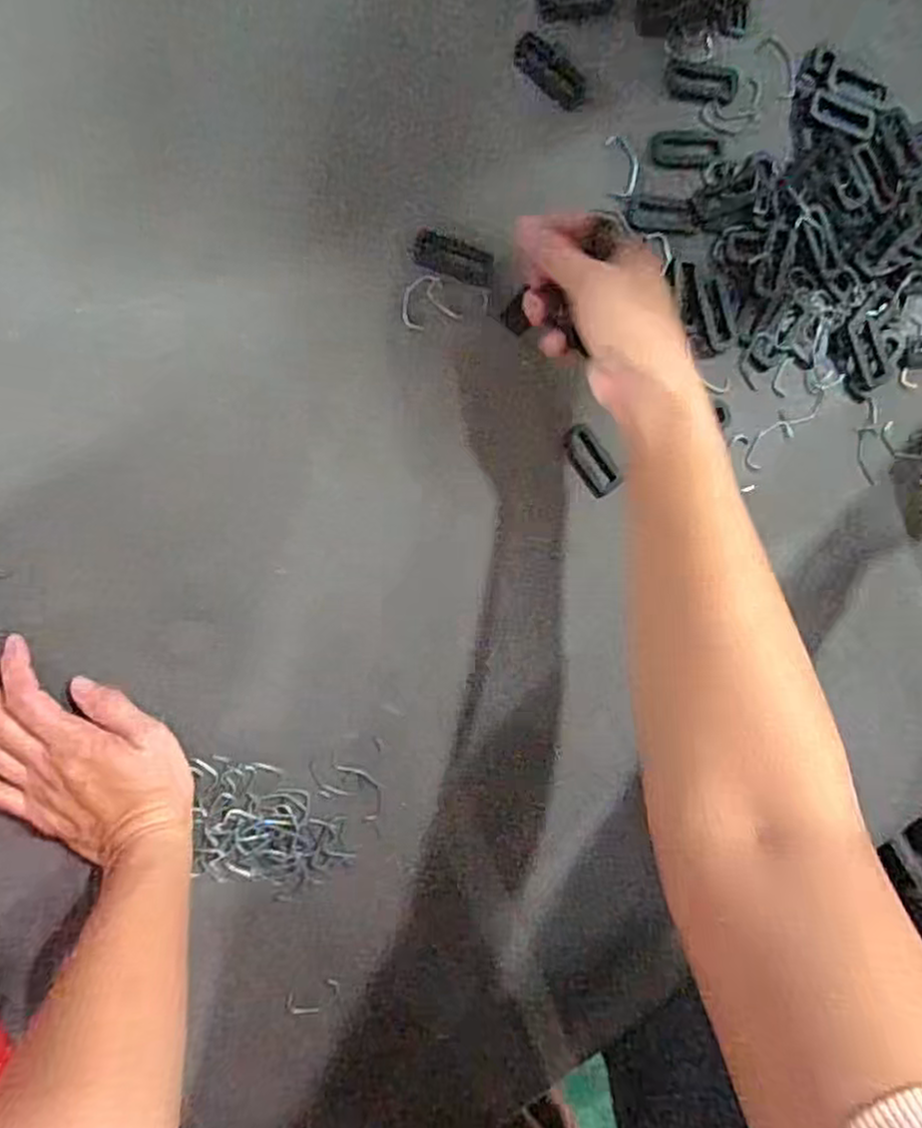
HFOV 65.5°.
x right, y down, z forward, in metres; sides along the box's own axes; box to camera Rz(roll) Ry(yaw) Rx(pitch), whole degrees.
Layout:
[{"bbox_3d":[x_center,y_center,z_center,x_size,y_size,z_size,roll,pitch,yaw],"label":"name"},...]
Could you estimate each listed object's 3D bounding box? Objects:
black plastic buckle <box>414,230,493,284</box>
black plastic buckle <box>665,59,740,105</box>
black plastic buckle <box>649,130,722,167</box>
[{"bbox_3d":[-0.005,-0.188,0.441,0.050,0.005,0.022,17,91,-8],"label":"black plastic buckle"},{"bbox_3d":[0.155,-0.312,0.464,0.046,0.006,0.024,9,92,-8],"label":"black plastic buckle"},{"bbox_3d":[0.146,-0.269,0.465,0.046,0.005,0.023,0,93,-7],"label":"black plastic buckle"}]

